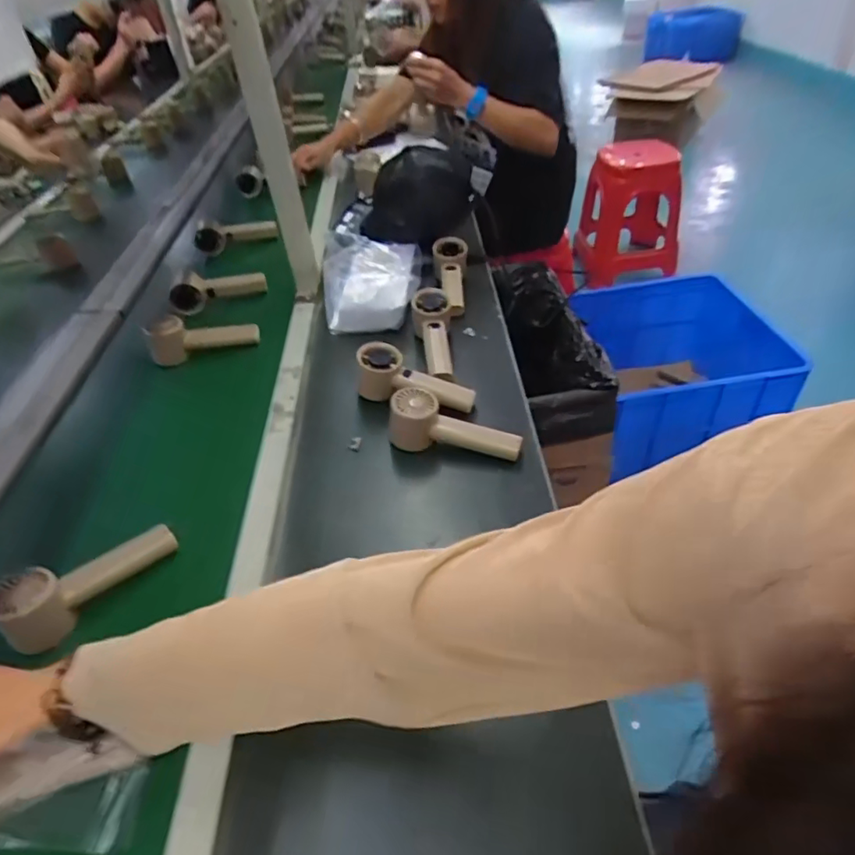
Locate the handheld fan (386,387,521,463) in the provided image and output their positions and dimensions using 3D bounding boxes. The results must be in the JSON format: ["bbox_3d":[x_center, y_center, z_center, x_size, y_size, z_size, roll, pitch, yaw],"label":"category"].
[{"bbox_3d":[0.032,0.004,0.679,0.159,0.060,0.048,16,45,2],"label":"handheld fan"}]

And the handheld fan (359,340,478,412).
[{"bbox_3d":[-0.018,-0.055,0.741,0.160,0.062,0.060,17,44,-3],"label":"handheld fan"}]

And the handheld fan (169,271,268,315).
[{"bbox_3d":[-0.352,-0.226,0.949,0.152,0.058,0.045,-9,42,-2],"label":"handheld fan"}]

